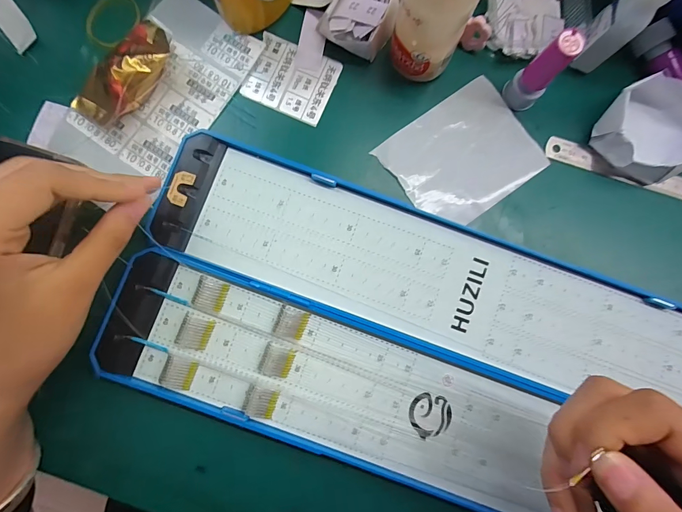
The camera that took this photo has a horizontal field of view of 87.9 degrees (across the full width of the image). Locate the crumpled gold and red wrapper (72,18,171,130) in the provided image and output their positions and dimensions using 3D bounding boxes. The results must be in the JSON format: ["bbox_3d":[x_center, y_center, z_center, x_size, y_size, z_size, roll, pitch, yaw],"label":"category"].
[{"bbox_3d":[-0.146,-0.124,0.242,0.038,0.030,0.078,37,86,1],"label":"crumpled gold and red wrapper"}]

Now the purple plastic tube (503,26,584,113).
[{"bbox_3d":[0.130,-0.119,0.232,0.017,0.060,0.022,-42,88,-4],"label":"purple plastic tube"}]

